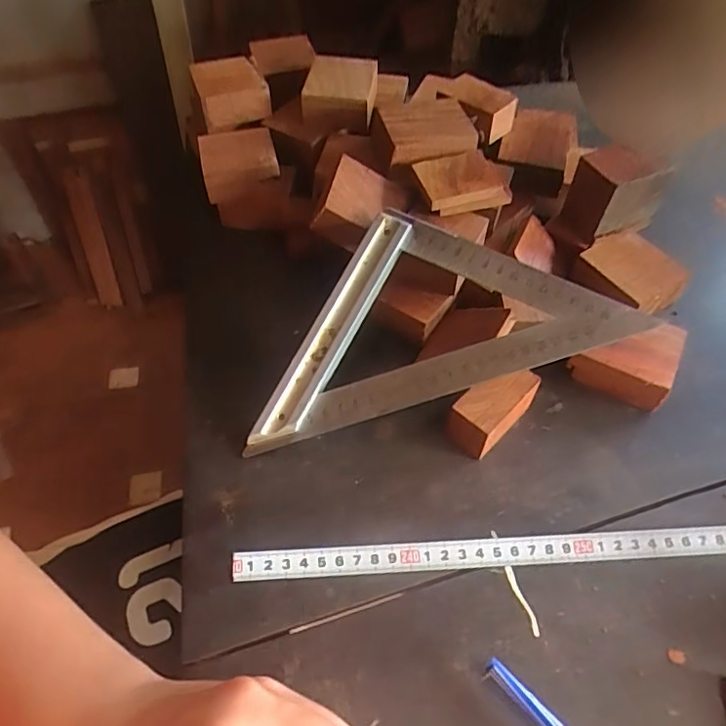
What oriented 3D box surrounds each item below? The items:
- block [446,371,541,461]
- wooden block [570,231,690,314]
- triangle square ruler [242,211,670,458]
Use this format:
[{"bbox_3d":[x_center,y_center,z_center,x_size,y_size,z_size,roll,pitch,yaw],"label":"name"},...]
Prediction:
[{"bbox_3d":[0.082,0.029,0.355,0.060,0.036,0.027,-36,61,-22],"label":"block"},{"bbox_3d":[0.198,-0.063,0.420,0.056,0.033,0.065,-32,60,-20],"label":"wooden block"},{"bbox_3d":[0.038,-0.037,0.365,0.248,0.020,0.122,-16,71,2],"label":"triangle square ruler"}]

